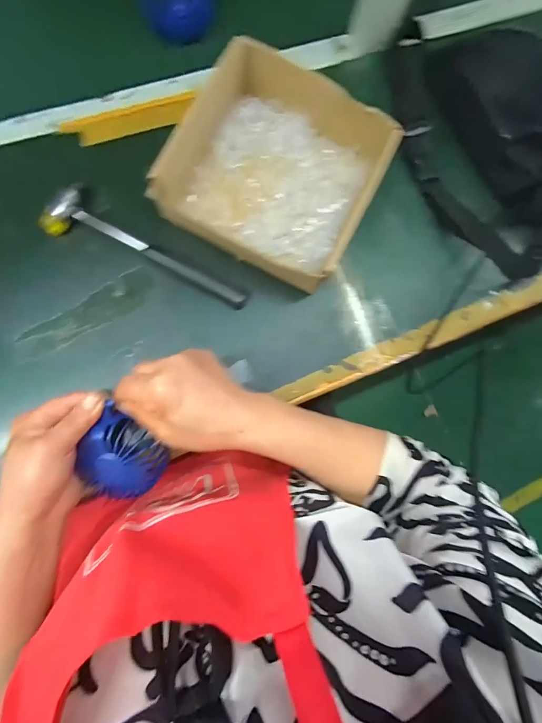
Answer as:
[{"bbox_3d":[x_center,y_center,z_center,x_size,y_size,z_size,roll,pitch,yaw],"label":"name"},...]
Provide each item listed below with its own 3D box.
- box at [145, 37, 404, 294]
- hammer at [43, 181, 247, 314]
[{"bbox_3d":[0.009,-0.214,0.382,0.209,0.071,0.204,28,81,-2],"label":"box"},{"bbox_3d":[-0.136,-0.126,0.377,0.235,0.026,0.058,25,81,-2],"label":"hammer"}]

